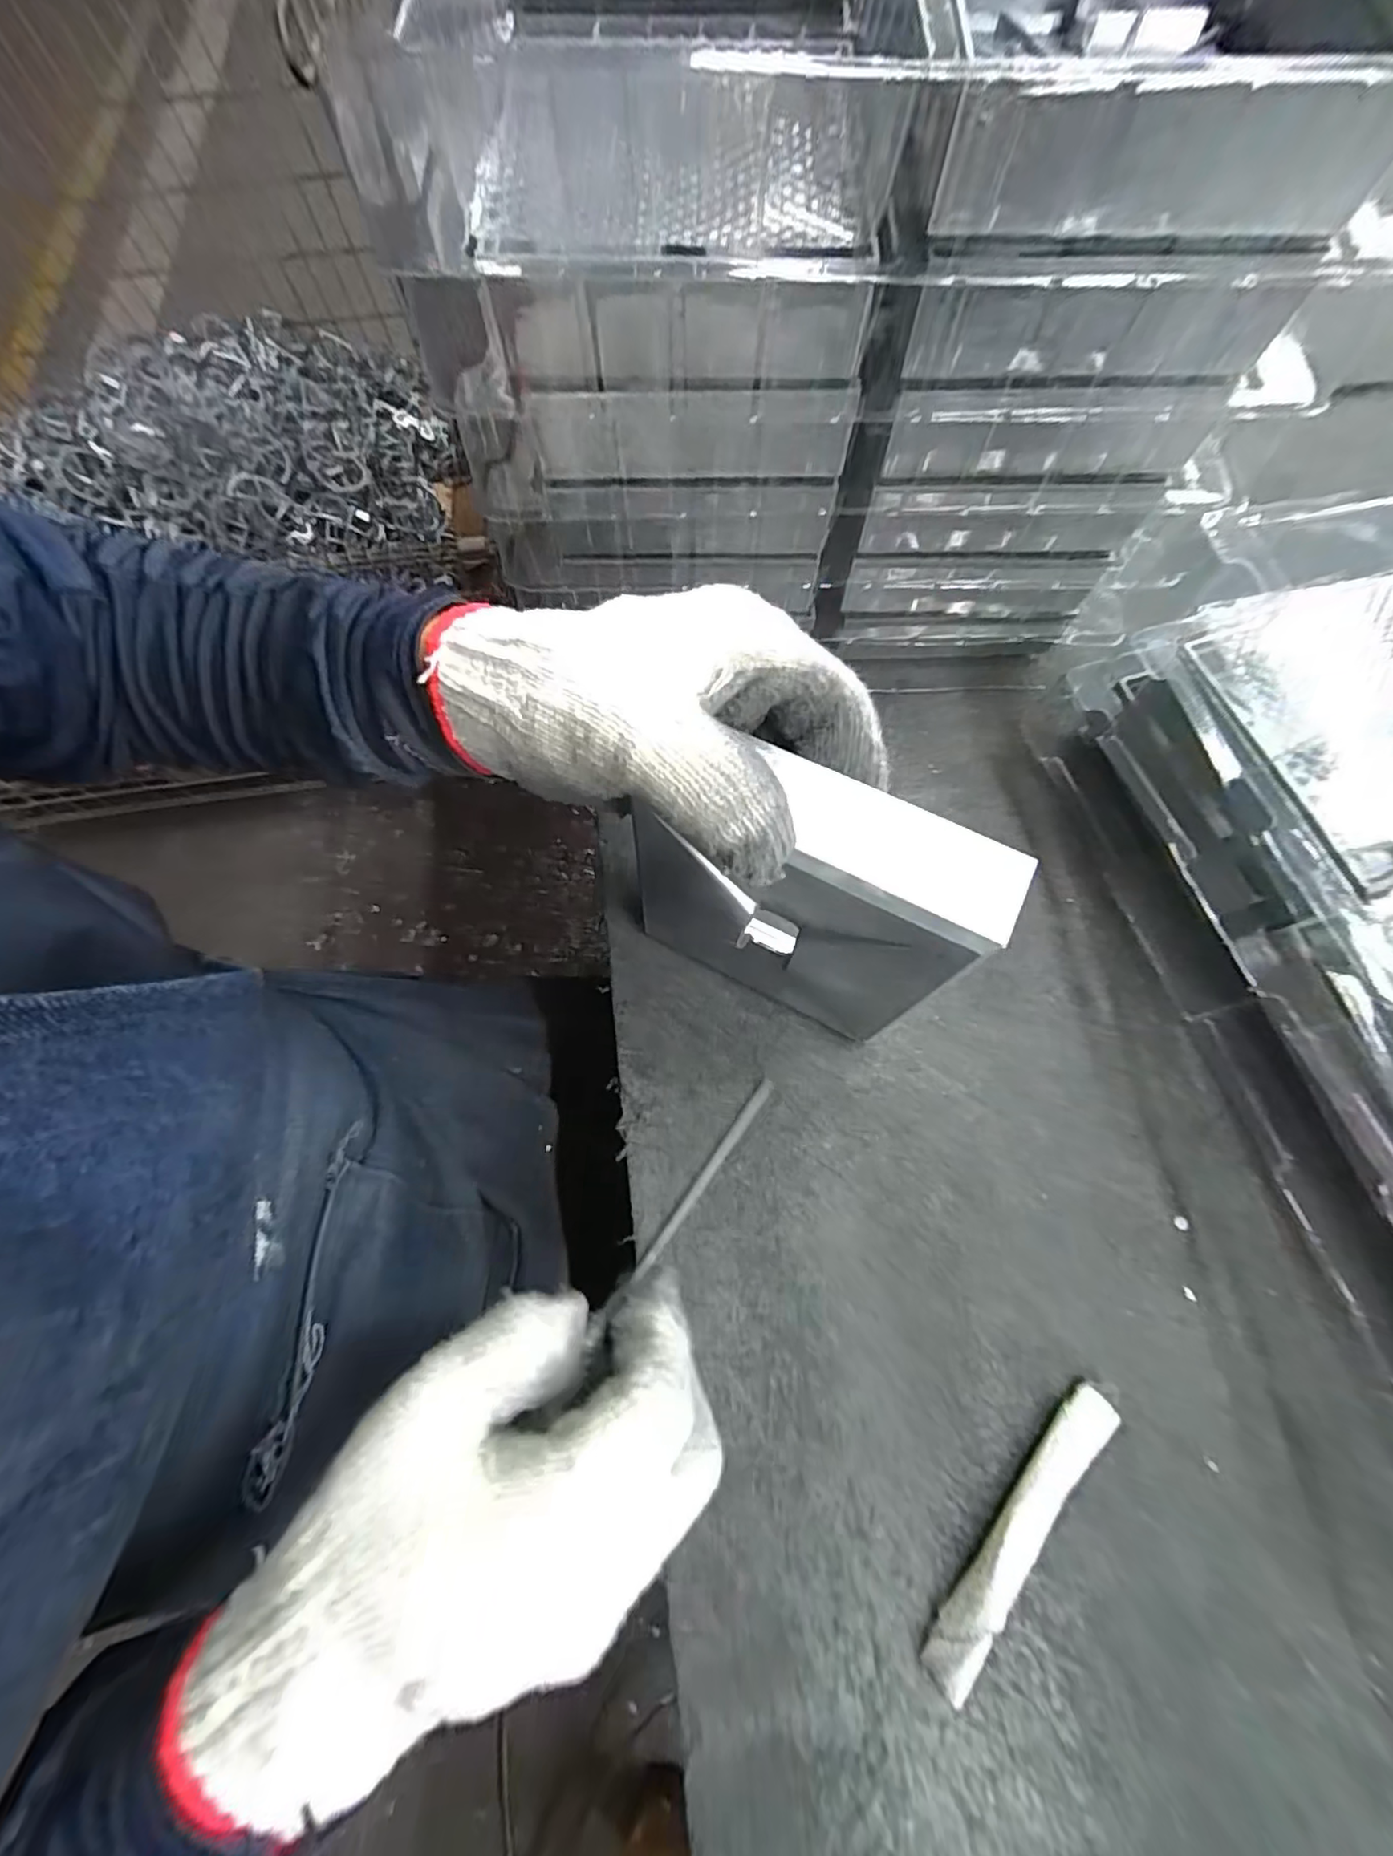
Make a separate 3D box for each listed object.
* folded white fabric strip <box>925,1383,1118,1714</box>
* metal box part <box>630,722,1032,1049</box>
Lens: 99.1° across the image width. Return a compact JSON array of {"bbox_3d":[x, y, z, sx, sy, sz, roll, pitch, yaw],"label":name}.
[{"bbox_3d":[0.128,0.237,0.234,0.016,0.017,0.117,40,77,13],"label":"folded white fabric strip"},{"bbox_3d":[0.039,-0.011,0.247,0.127,0.121,0.052,24,74,8],"label":"metal box part"}]

